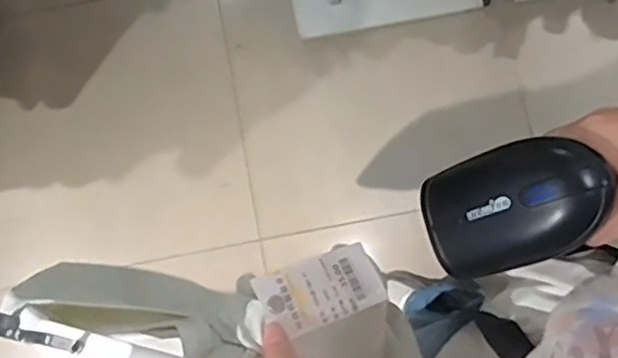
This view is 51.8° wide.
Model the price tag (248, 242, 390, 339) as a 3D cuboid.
[{"bbox_3d":[0.011,0.075,0.430,0.093,0.010,0.047,-17,68,-31],"label":"price tag"}]

